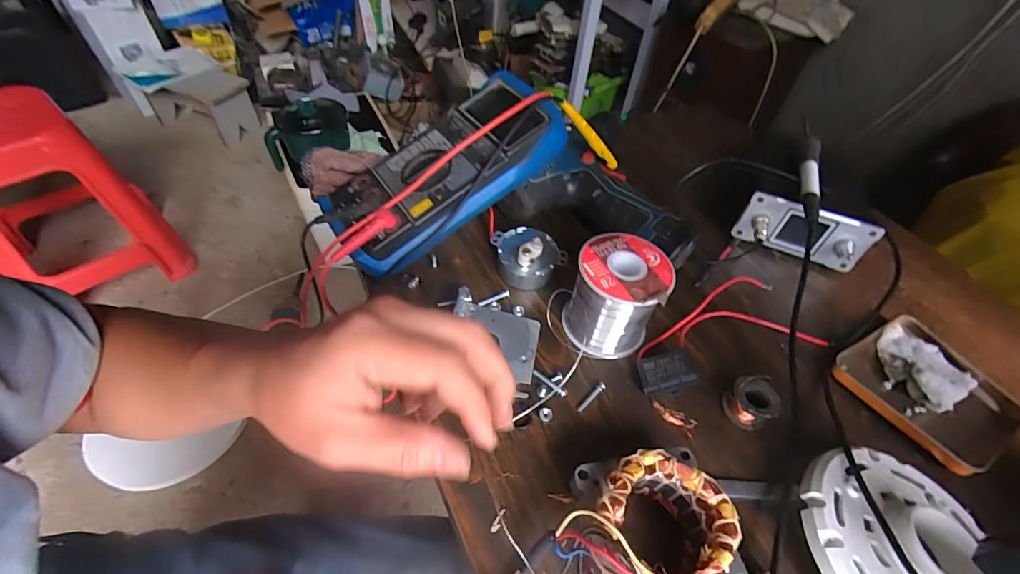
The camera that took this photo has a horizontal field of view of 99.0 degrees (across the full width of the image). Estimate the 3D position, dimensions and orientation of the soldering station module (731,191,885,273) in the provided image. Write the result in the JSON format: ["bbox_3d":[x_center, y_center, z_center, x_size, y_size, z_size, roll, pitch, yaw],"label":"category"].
[{"bbox_3d":[0.261,-0.046,0.385,0.107,0.049,0.028,13,52,5],"label":"soldering station module"}]

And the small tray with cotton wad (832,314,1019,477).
[{"bbox_3d":[0.306,0.070,0.316,0.103,0.027,0.098,-23,57,-22],"label":"small tray with cotton wad"}]

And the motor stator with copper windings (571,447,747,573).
[{"bbox_3d":[0.071,0.126,0.225,0.075,0.048,0.069,-7,53,-10],"label":"motor stator with copper windings"}]

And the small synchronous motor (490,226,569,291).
[{"bbox_3d":[0.015,-0.028,0.353,0.053,0.042,0.046,-11,54,-14],"label":"small synchronous motor"}]

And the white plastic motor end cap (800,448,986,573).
[{"bbox_3d":[0.211,0.144,0.232,0.097,0.030,0.110,3,52,-3],"label":"white plastic motor end cap"}]

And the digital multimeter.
[{"bbox_3d":[-0.052,-0.095,0.344,0.190,0.061,0.097,-34,59,-2],"label":"digital multimeter"}]

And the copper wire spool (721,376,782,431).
[{"bbox_3d":[0.162,0.077,0.293,0.029,0.021,0.028,3,52,-3],"label":"copper wire spool"}]

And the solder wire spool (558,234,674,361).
[{"bbox_3d":[0.075,0.007,0.312,0.060,0.068,0.060,3,52,-3],"label":"solder wire spool"}]

